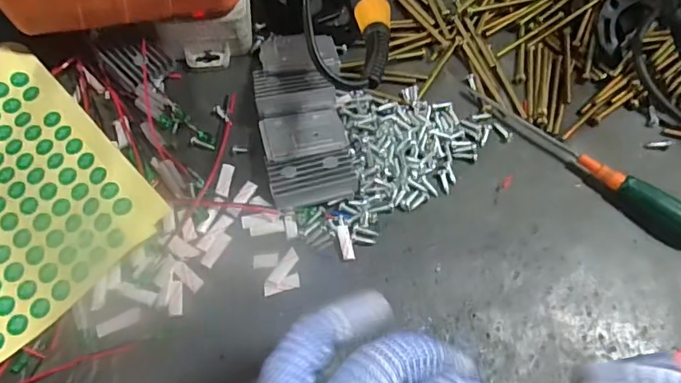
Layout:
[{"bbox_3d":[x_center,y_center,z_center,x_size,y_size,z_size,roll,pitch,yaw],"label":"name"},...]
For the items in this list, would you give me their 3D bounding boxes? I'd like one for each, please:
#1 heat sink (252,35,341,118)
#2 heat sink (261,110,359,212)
[{"bbox_3d":[-0.025,-0.070,0.312,0.048,0.011,0.057,-3,66,-4],"label":"heat sink"},{"bbox_3d":[-0.017,-0.019,0.290,0.047,0.013,0.053,-9,67,-7],"label":"heat sink"}]

